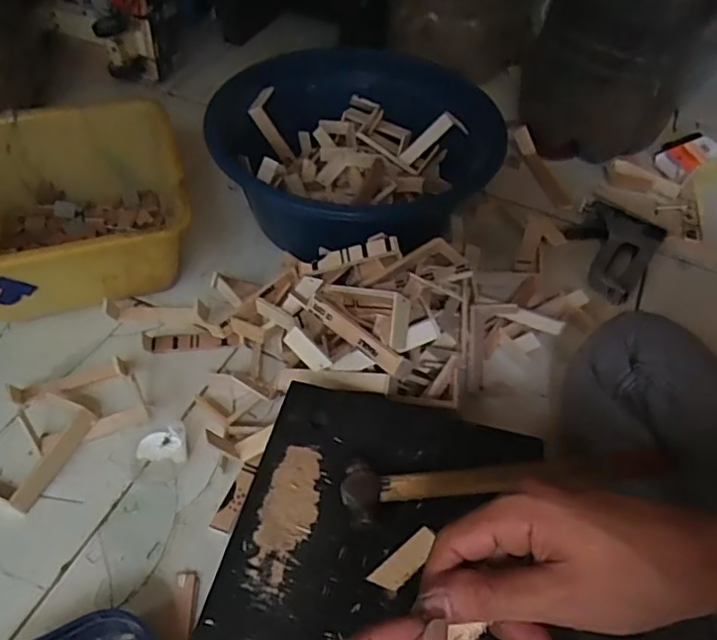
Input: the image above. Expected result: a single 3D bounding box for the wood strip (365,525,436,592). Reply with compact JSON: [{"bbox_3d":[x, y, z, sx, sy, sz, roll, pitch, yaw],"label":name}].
[{"bbox_3d":[0.032,0.160,0.396,0.051,0.006,0.020,-33,60,-27],"label":"wood strip"}]

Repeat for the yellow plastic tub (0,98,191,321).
[{"bbox_3d":[-0.339,-0.128,0.704,0.266,0.118,0.254,-11,51,-14],"label":"yellow plastic tub"}]

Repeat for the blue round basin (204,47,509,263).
[{"bbox_3d":[-0.010,-0.208,0.771,0.324,0.127,0.335,32,54,21],"label":"blue round basin"}]

